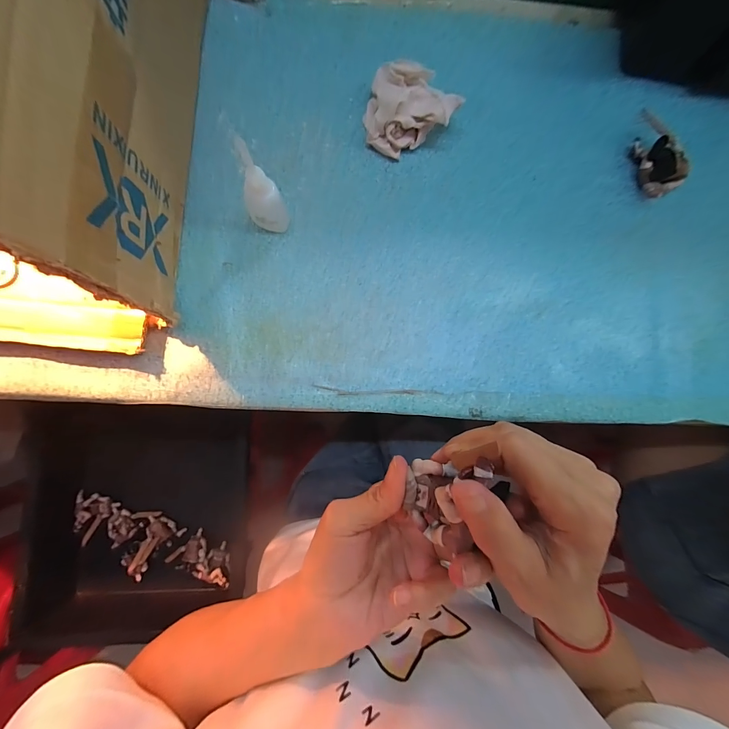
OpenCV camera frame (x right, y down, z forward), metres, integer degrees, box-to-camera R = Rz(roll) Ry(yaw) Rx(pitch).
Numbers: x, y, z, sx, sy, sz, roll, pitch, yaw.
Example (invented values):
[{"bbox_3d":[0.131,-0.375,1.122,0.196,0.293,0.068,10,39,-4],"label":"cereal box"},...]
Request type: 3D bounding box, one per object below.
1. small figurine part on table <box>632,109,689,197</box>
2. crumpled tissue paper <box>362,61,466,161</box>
[{"bbox_3d":[0.280,-0.204,0.313,0.039,0.034,0.077,-30,87,-6],"label":"small figurine part on table"},{"bbox_3d":[0.039,-0.242,0.295,0.082,0.041,0.075,-15,86,-5],"label":"crumpled tissue paper"}]

